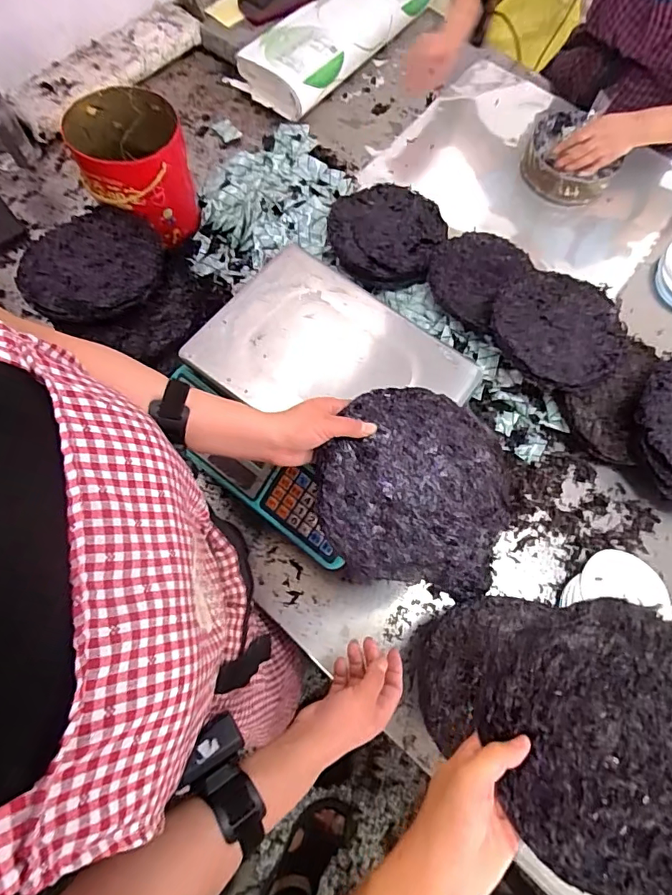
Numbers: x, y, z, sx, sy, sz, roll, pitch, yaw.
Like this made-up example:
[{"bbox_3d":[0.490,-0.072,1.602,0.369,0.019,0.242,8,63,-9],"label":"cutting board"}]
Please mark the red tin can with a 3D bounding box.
[{"bbox_3d":[-0.322,-0.444,0.810,0.157,0.174,0.159,1,71,-2],"label":"red tin can"}]

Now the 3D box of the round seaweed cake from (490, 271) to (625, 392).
[{"bbox_3d":[0.344,-0.188,0.762,0.197,0.022,0.201,1,71,-2],"label":"round seaweed cake"}]

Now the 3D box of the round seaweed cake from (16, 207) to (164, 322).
[{"bbox_3d":[-0.362,-0.272,0.729,0.201,0.033,0.200,1,71,-2],"label":"round seaweed cake"}]

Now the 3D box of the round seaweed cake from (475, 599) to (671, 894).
[{"bbox_3d":[0.221,0.227,0.382,0.192,0.008,0.196,-1,77,6],"label":"round seaweed cake"}]

